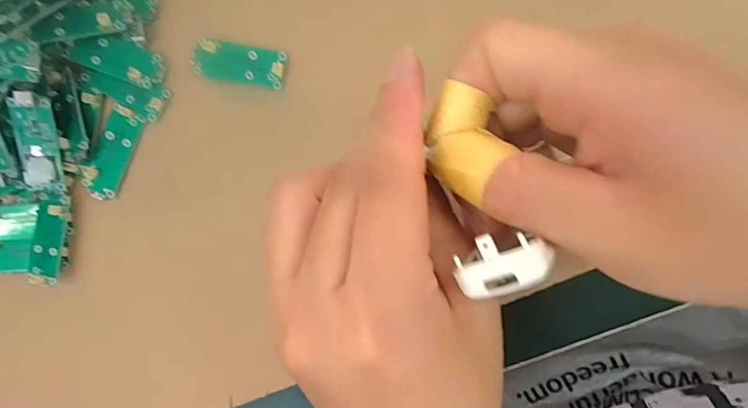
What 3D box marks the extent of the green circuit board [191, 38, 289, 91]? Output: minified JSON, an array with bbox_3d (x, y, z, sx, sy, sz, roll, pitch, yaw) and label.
[{"bbox_3d":[-0.068,-0.071,0.239,0.048,0.006,0.019,12,92,8],"label":"green circuit board"}]

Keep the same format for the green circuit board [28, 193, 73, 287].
[{"bbox_3d":[-0.173,0.018,0.248,0.017,0.010,0.047,7,91,8],"label":"green circuit board"}]

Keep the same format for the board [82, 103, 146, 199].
[{"bbox_3d":[-0.138,-0.027,0.249,0.018,0.005,0.049,25,94,7],"label":"board"}]

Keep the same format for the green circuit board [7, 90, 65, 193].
[{"bbox_3d":[-0.171,-0.031,0.238,0.019,0.005,0.049,1,113,-11],"label":"green circuit board"}]

